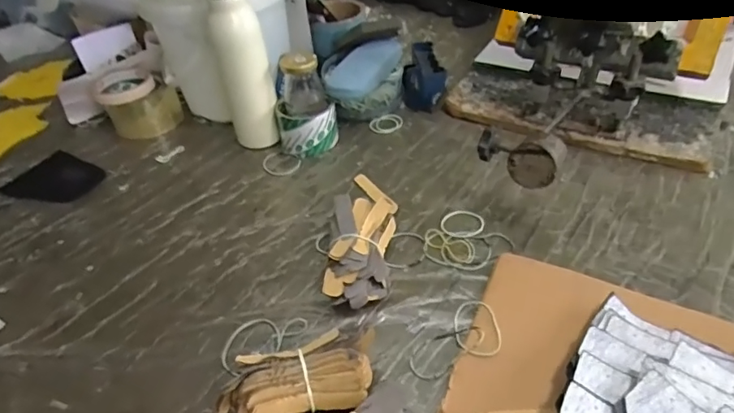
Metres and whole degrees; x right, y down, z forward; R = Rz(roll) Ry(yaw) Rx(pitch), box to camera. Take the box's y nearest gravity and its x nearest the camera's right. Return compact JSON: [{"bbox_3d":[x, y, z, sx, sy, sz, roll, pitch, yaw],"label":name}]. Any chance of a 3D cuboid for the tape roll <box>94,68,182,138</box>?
[{"bbox_3d":[-0.354,-0.158,0.777,0.102,0.071,0.087,14,47,22],"label":"tape roll"}]

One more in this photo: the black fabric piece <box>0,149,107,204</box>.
[{"bbox_3d":[-0.427,-0.035,0.693,0.125,0.006,0.095,19,49,26],"label":"black fabric piece"}]

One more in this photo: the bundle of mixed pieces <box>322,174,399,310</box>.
[{"bbox_3d":[-0.005,0.044,0.522,0.063,0.050,0.141,-1,43,8],"label":"bundle of mixed pieces"}]

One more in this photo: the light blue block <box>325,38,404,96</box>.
[{"bbox_3d":[0.000,-0.200,0.720,0.055,0.025,0.160,17,48,25],"label":"light blue block"}]

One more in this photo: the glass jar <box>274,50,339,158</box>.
[{"bbox_3d":[-0.087,-0.143,0.694,0.082,0.121,0.083,-9,42,-2],"label":"glass jar"}]

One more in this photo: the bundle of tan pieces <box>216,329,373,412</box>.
[{"bbox_3d":[-0.055,0.146,0.407,0.119,0.057,0.054,-18,43,-11],"label":"bundle of tan pieces"}]

